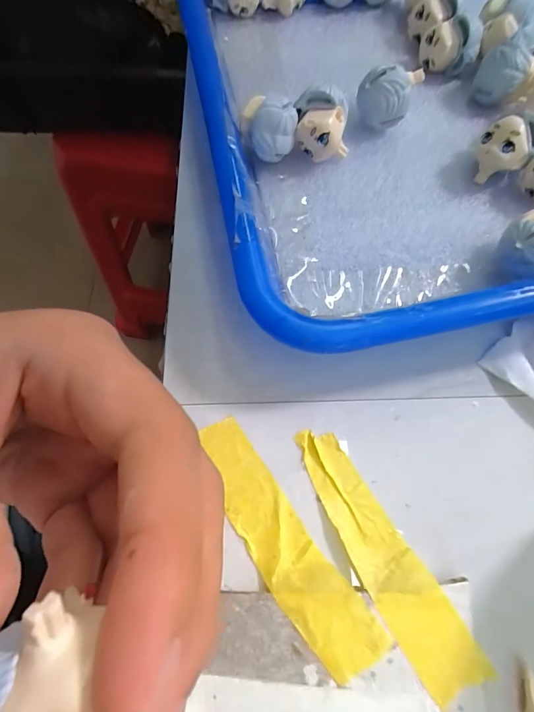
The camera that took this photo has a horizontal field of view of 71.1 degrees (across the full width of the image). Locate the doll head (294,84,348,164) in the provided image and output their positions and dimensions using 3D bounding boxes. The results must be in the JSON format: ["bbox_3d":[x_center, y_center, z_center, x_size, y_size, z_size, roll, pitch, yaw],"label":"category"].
[{"bbox_3d":[0.024,-0.098,0.161,0.022,0.026,0.017,-2,68,-1],"label":"doll head"}]

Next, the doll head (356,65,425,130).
[{"bbox_3d":[0.055,-0.119,0.171,0.022,0.025,0.029,27,71,10],"label":"doll head"}]

